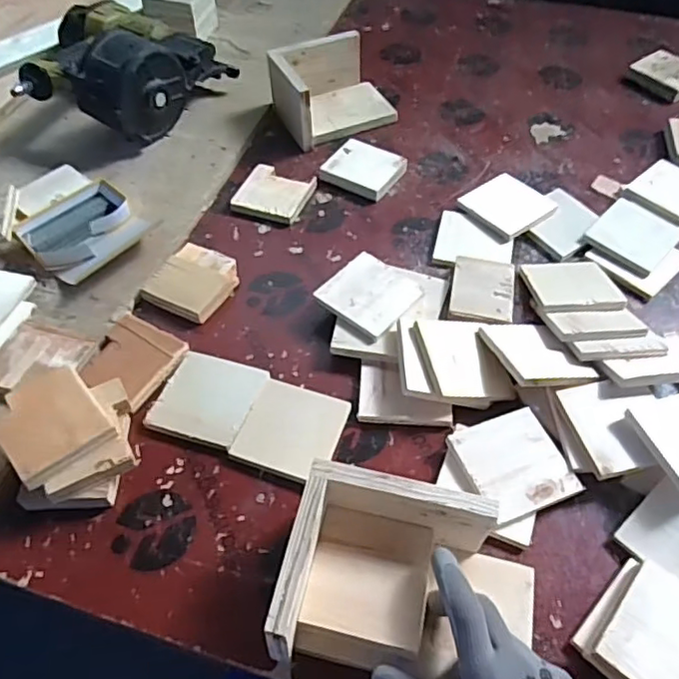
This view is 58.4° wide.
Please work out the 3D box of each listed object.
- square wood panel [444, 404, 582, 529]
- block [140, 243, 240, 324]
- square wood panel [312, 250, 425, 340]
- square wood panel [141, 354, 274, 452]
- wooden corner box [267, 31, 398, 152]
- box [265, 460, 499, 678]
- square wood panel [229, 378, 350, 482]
[{"bbox_3d":[0.160,0.112,0.554,0.092,0.013,0.092,-17,55,-15],"label":"square wood panel"},{"bbox_3d":[-0.166,-0.067,0.694,0.086,0.019,0.094,25,55,15],"label":"block"},{"bbox_3d":[0.031,-0.048,0.655,0.089,0.009,0.090,37,63,22],"label":"square wood panel"},{"bbox_3d":[-0.130,0.059,0.601,0.091,0.009,0.092,17,54,9],"label":"square wood panel"},{"bbox_3d":[-0.007,-0.370,0.880,0.162,0.086,0.119,-20,56,-18],"label":"wooden corner box"},{"bbox_3d":[0.030,0.177,0.448,0.138,0.087,0.127,14,54,5],"label":"box"},{"bbox_3d":[-0.046,0.086,0.585,0.091,0.008,0.091,18,54,10],"label":"square wood panel"}]

